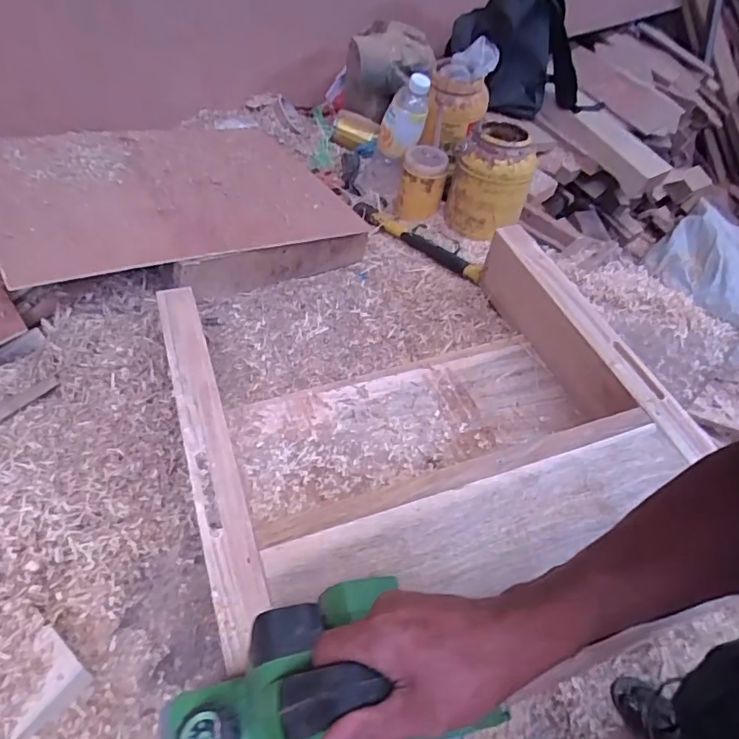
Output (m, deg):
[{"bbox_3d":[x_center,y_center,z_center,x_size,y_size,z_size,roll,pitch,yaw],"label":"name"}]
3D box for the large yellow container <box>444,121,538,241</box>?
[{"bbox_3d":[0.252,-0.384,1.090,0.156,0.191,0.141,16,48,15],"label":"large yellow container"}]

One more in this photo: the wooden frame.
[{"bbox_3d":[0.077,0.044,0.695,0.602,0.150,0.489,-15,48,-14],"label":"wooden frame"}]

